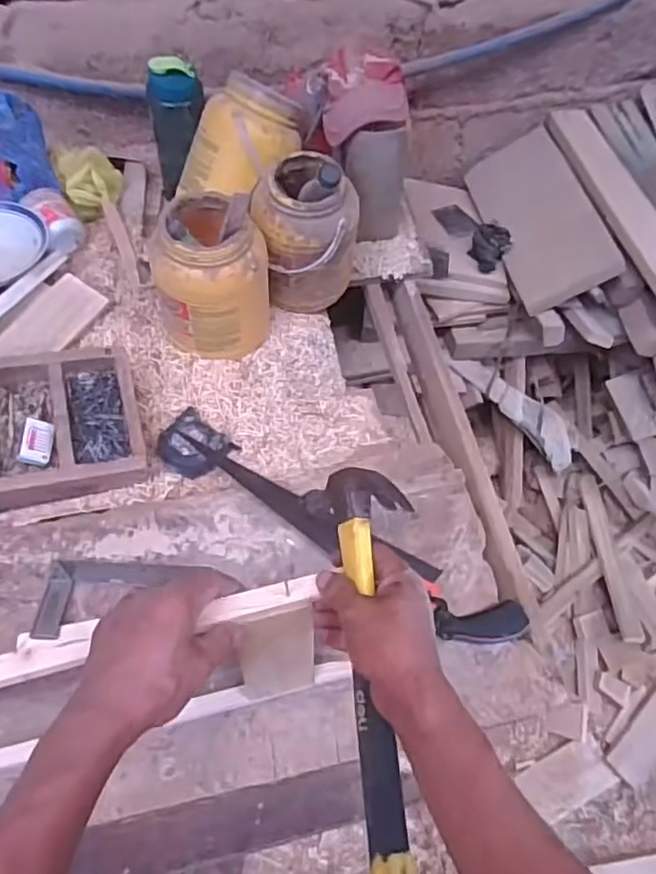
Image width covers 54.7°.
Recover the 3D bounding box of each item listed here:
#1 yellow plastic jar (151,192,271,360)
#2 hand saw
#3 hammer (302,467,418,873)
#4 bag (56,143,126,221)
[{"bbox_3d":[-0.161,-0.233,0.910,0.141,0.230,0.139,0,54,-1],"label":"yellow plastic jar"},{"bbox_3d":[-0.006,0.115,0.818,0.536,0.037,0.089,29,58,19],"label":"hand saw"},{"bbox_3d":[0.033,0.183,0.505,0.075,0.086,0.326,-3,68,-3],"label":"hammer"},{"bbox_3d":[-0.403,-0.443,1.079,0.100,0.069,0.124,-15,56,-12],"label":"bag"}]

